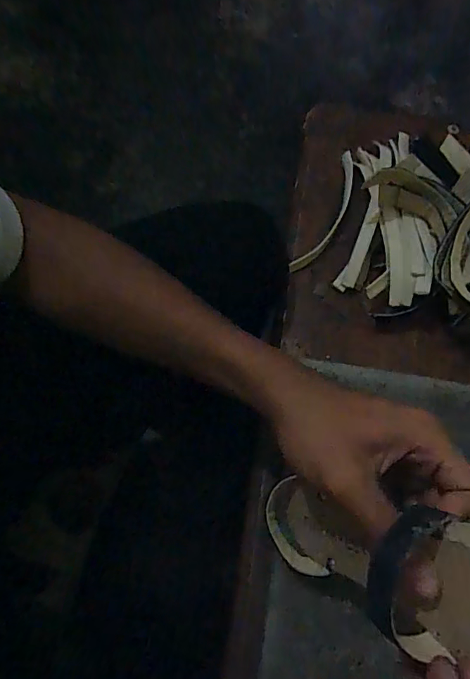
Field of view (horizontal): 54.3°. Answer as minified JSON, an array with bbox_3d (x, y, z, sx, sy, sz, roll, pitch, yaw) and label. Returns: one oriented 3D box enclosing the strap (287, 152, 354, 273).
[{"bbox_3d":[0.096,-0.130,0.463,0.026,0.012,0.156,23,70,9],"label":"strap"}]

